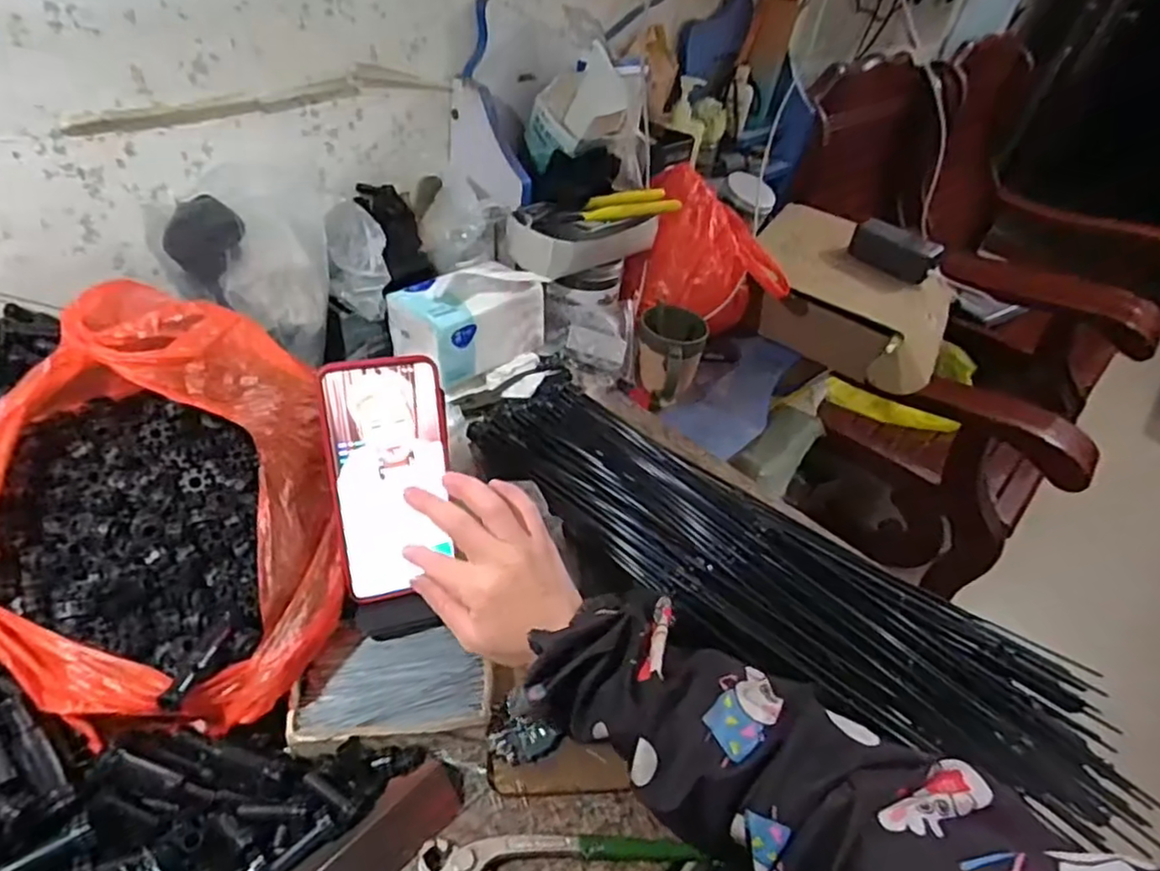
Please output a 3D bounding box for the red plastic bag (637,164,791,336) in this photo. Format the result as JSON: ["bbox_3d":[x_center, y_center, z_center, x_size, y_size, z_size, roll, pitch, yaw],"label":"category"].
[{"bbox_3d":[0.160,-0.234,0.881,0.184,0.168,0.147,-2,41,-11],"label":"red plastic bag"}]

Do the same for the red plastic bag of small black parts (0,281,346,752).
[{"bbox_3d":[-0.265,0.044,0.432,0.211,0.168,0.236,1,41,-7],"label":"red plastic bag of small black parts"}]

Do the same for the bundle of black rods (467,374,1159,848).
[{"bbox_3d":[0.154,0.091,0.575,0.578,0.077,0.214,30,45,25],"label":"bundle of black rods"}]

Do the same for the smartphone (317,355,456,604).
[{"bbox_3d":[-0.125,0.029,0.449,0.077,0.158,0.015,-9,11,-20],"label":"smartphone"}]

